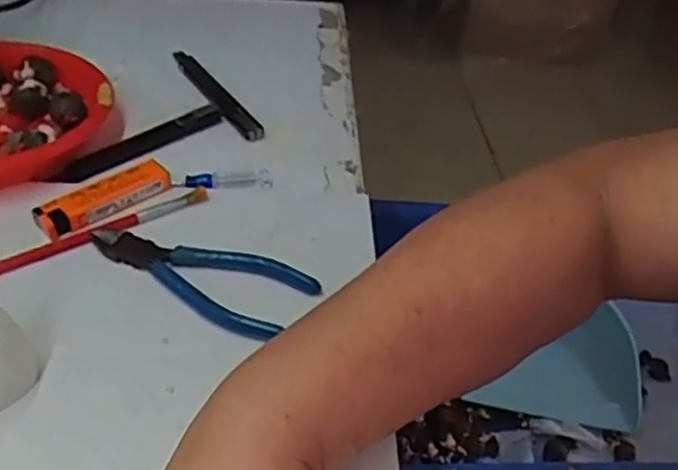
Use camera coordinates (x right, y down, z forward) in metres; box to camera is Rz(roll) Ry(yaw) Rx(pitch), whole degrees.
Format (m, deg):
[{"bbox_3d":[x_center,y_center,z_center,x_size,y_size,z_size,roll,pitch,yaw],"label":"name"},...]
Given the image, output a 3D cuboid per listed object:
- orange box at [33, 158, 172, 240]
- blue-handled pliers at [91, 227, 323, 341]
[{"bbox_3d":[-0.138,-0.023,0.418,0.079,0.014,0.021,-26,51,-32],"label":"orange box"},{"bbox_3d":[-0.076,0.020,0.378,0.123,0.009,0.047,19,42,14],"label":"blue-handled pliers"}]

